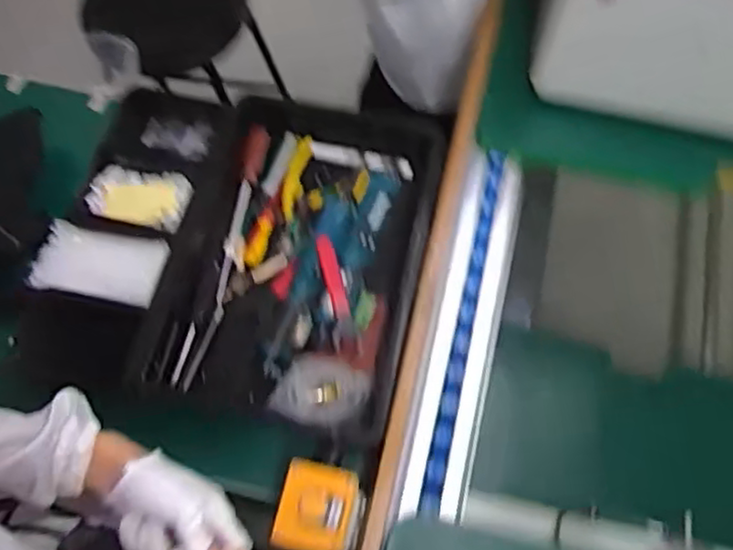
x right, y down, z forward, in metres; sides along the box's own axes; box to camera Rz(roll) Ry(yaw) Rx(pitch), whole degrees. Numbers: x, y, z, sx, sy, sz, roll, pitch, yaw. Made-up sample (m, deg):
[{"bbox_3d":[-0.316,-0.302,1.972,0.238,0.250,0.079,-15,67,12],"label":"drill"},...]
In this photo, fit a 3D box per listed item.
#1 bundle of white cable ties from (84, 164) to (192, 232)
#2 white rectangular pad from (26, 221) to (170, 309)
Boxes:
[{"bbox_3d":[-0.299,-0.103,0.915,0.134,0.014,0.080,14,66,5],"label":"bundle of white cable ties"},{"bbox_3d":[-0.328,-0.014,0.859,0.154,0.008,0.091,11,66,4],"label":"white rectangular pad"}]

